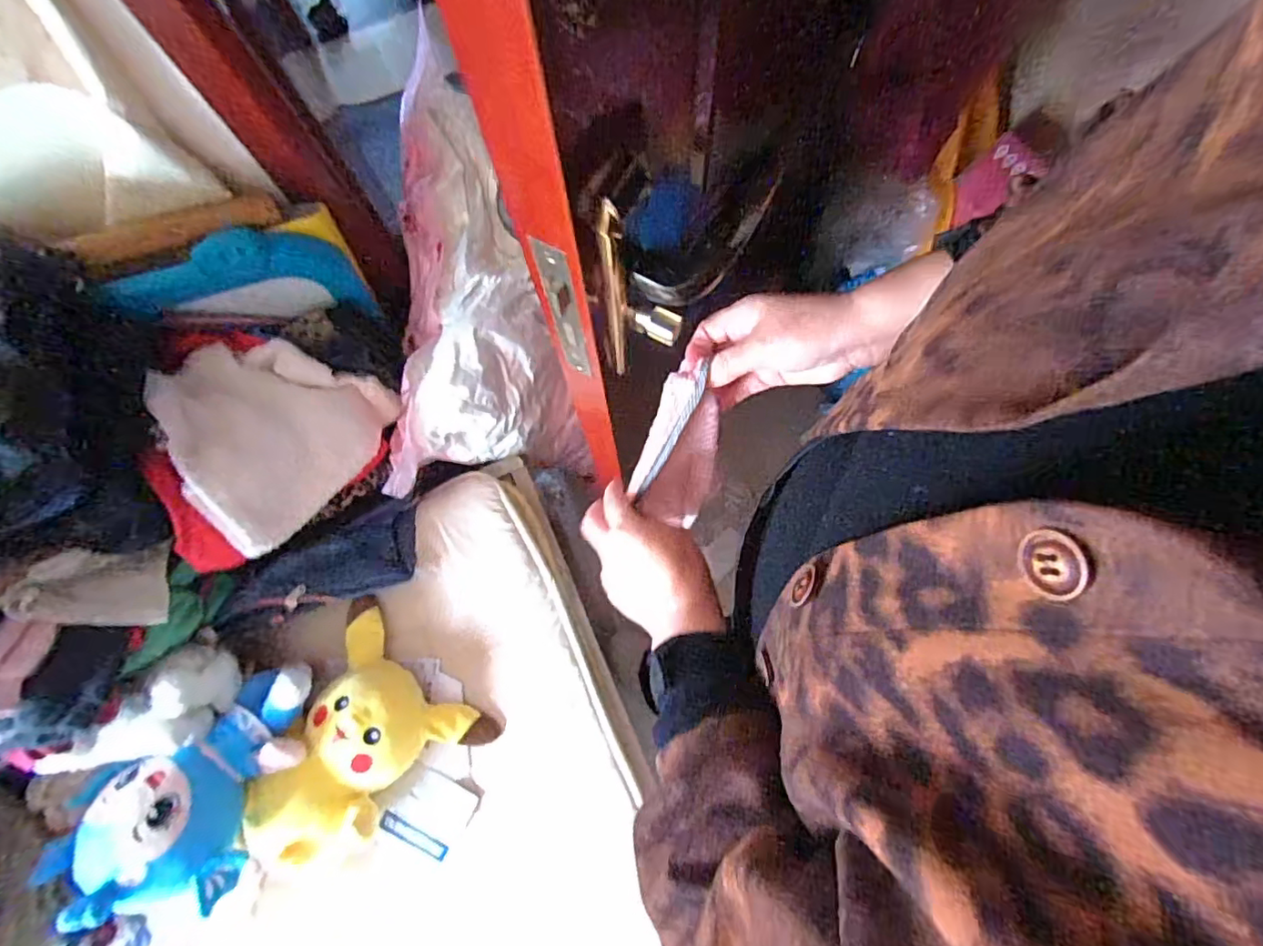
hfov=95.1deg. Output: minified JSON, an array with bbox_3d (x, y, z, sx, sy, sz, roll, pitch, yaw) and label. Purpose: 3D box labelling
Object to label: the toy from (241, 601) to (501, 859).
[{"bbox_3d":[-0.359,0.343,0.733,0.244,0.104,0.262,41,79,11],"label":"toy"}]

